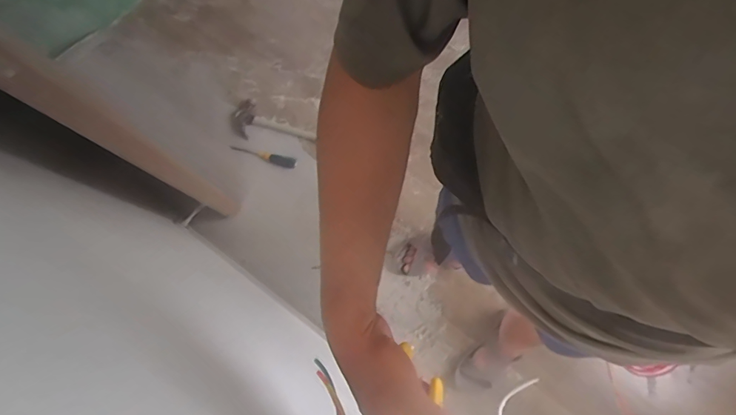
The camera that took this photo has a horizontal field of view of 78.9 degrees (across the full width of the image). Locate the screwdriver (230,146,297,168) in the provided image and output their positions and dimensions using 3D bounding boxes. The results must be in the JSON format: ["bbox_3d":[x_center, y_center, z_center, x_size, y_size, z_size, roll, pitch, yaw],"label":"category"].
[{"bbox_3d":[-0.324,-0.160,1.383,0.220,0.030,0.036,17,79,5],"label":"screwdriver"}]

